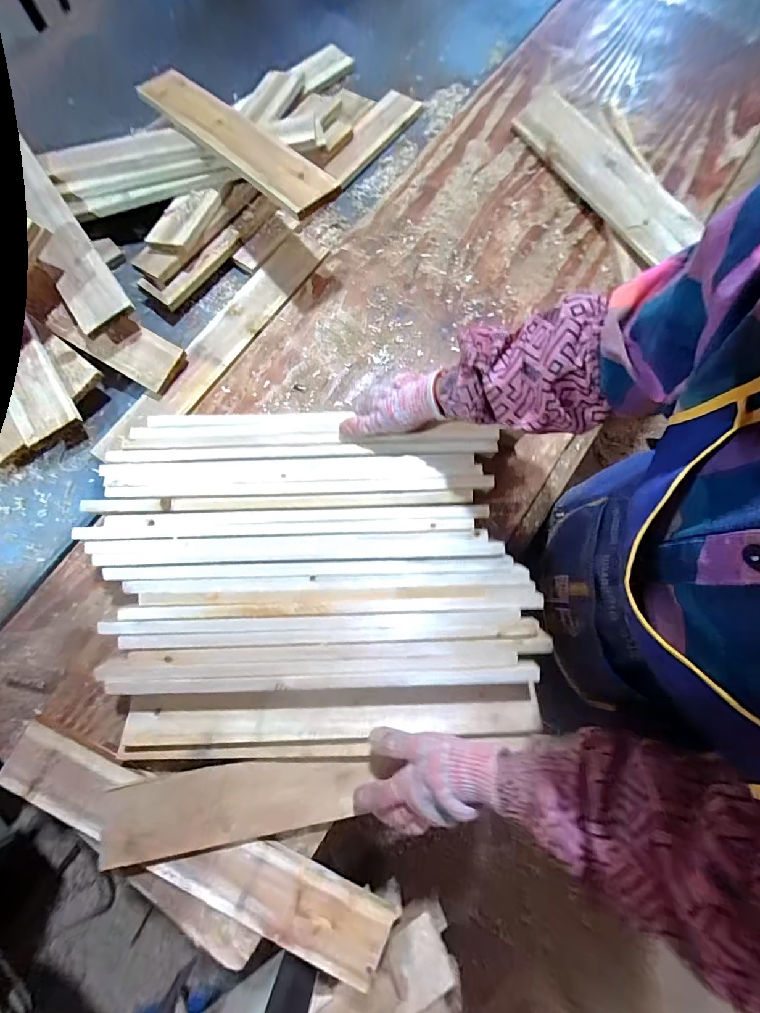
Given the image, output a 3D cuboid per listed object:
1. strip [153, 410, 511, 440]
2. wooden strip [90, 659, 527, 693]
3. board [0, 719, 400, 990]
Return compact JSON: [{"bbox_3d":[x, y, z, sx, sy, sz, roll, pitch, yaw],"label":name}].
[{"bbox_3d":[-0.077,-0.112,0.547,0.460,0.010,0.029,3,73,2],"label":"strip"},{"bbox_3d":[-0.075,0.194,0.477,0.495,0.007,0.034,-1,73,1],"label":"wooden strip"},{"bbox_3d":[-0.228,0.406,0.488,0.501,0.016,0.082,22,74,8],"label":"board"}]

